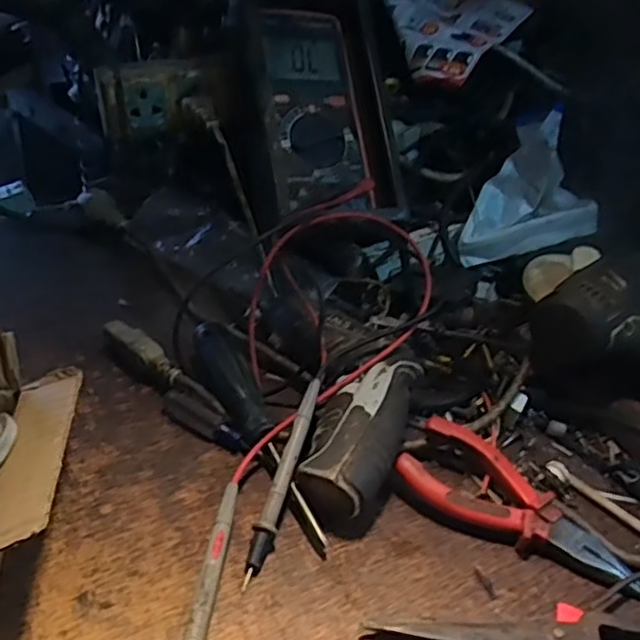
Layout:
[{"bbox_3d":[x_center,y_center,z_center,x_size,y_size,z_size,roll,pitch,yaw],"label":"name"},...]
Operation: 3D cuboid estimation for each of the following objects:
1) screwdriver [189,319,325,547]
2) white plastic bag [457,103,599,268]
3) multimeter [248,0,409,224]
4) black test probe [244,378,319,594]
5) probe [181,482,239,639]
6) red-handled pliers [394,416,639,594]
[{"bbox_3d":[-0.041,0.056,0.397,0.023,0.027,0.168,-12,40,-24],"label":"screwdriver"},{"bbox_3d":[0.186,-0.108,0.570,0.095,0.104,0.122,23,39,22],"label":"white plastic bag"},{"bbox_3d":[0.002,-0.179,0.530,0.107,0.052,0.223,-4,74,-15],"label":"multimeter"},{"bbox_3d":[-0.019,0.085,0.368,0.010,0.013,0.117,14,55,9],"label":"black test probe"},{"bbox_3d":[-0.054,0.129,0.319,0.012,0.014,0.121,8,36,2],"label":"probe"},{"bbox_3d":[0.112,0.106,0.370,0.141,0.027,0.050,28,41,27],"label":"red-handled pliers"}]

